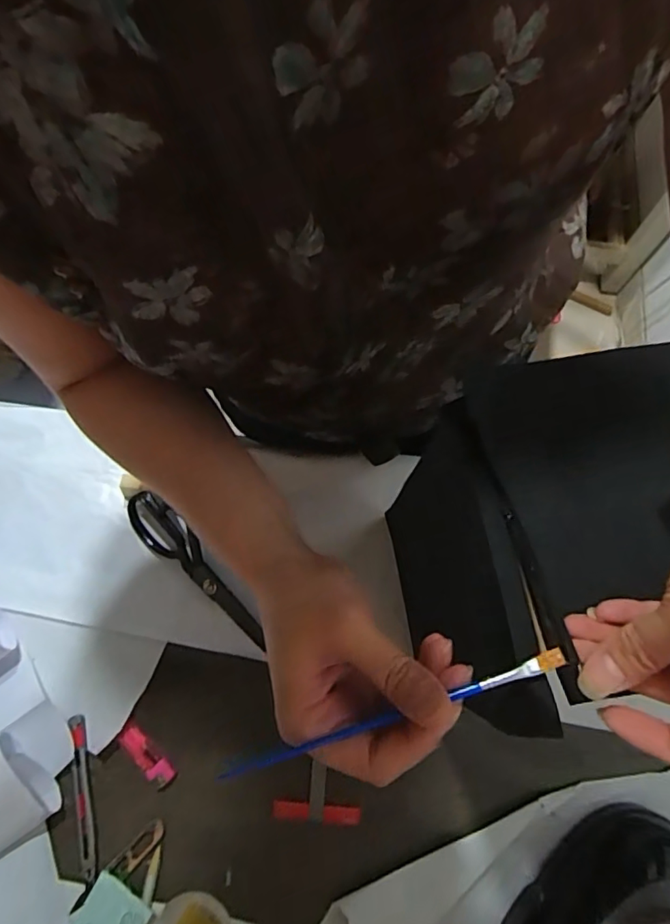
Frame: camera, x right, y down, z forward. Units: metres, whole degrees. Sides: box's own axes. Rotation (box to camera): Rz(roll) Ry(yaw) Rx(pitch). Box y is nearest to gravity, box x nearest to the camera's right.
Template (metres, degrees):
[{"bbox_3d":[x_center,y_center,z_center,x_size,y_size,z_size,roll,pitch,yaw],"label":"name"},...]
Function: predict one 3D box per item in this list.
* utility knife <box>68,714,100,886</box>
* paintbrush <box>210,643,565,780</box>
[{"bbox_3d":[-0.246,0.326,0.506,0.018,0.006,0.144,-14,71,-6],"label":"utility knife"},{"bbox_3d":[0.027,0.114,0.235,0.162,0.006,0.008,-17,72,-4],"label":"paintbrush"}]

